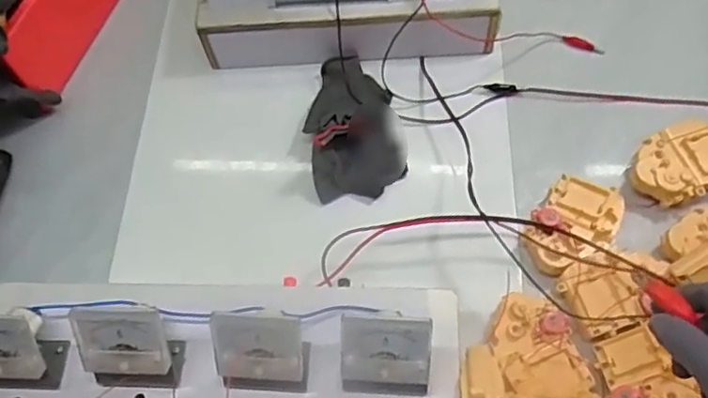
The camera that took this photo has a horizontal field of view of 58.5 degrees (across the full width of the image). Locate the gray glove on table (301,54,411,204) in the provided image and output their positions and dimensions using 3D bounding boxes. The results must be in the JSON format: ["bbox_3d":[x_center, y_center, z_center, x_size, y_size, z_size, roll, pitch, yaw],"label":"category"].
[{"bbox_3d":[-0.003,-0.087,0.660,0.098,0.052,0.163,-13,63,-3],"label":"gray glove on table"}]

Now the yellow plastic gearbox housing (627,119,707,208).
[{"bbox_3d":[0.319,-0.032,0.622,0.098,0.037,0.074,-26,65,-9],"label":"yellow plastic gearbox housing"}]

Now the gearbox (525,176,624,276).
[{"bbox_3d":[0.206,0.025,0.598,0.070,0.037,0.103,36,71,19],"label":"gearbox"}]

